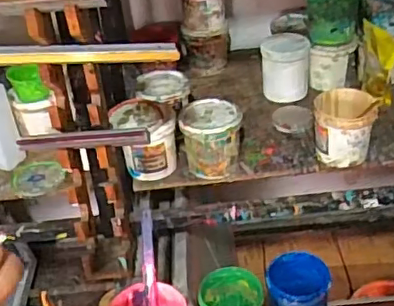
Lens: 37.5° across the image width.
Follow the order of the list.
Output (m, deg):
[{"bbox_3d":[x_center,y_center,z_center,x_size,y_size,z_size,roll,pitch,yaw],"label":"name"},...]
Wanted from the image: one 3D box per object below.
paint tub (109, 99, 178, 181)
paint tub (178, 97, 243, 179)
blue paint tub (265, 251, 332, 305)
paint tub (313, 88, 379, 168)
[{"bbox_3d":[-0.108,-0.028,1.221,0.125,0.136,0.115,-4,34,2],"label":"paint tub"},{"bbox_3d":[0.032,-0.035,1.219,0.119,0.119,0.130,-4,34,2],"label":"paint tub"},{"bbox_3d":[0.161,0.243,0.922,0.096,0.127,0.108,-4,34,2],"label":"blue paint tub"},{"bbox_3d":[0.307,-0.057,1.215,0.122,0.130,0.119,3,35,12],"label":"paint tub"}]

